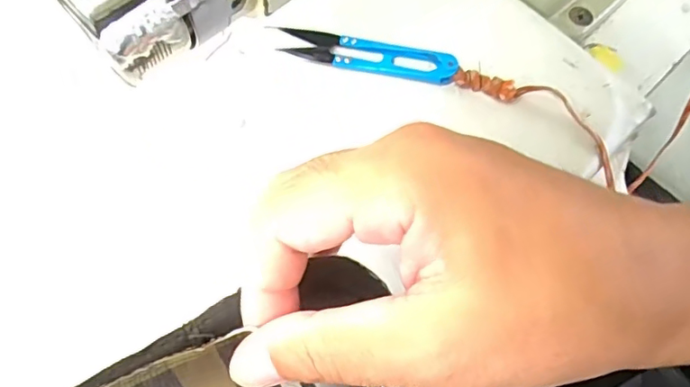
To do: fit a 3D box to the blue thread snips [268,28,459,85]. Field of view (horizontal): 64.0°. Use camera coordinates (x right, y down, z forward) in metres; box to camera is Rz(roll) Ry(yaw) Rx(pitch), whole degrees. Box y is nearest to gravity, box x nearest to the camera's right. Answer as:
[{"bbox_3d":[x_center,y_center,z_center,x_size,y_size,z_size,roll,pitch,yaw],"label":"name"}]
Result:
[{"bbox_3d":[0.012,-0.079,0.314,0.102,0.011,0.022,13,66,4],"label":"blue thread snips"}]

